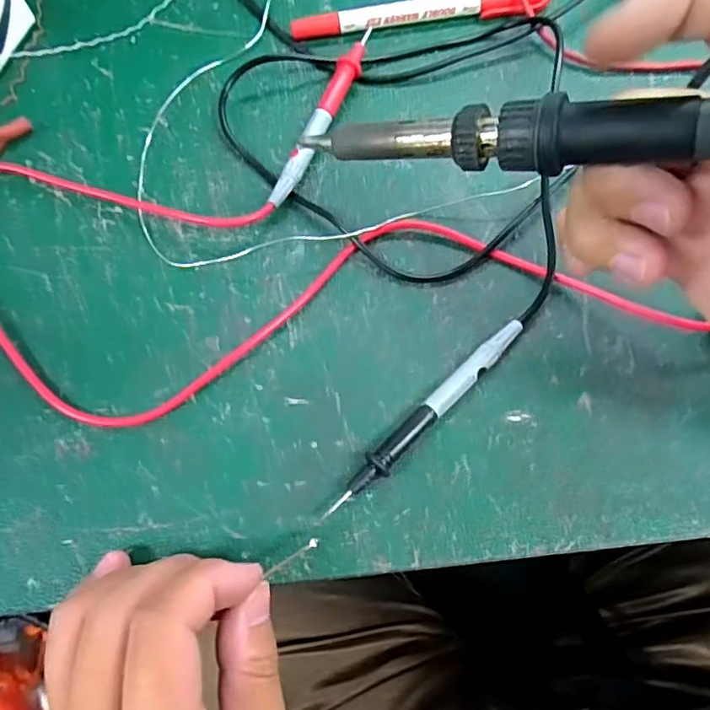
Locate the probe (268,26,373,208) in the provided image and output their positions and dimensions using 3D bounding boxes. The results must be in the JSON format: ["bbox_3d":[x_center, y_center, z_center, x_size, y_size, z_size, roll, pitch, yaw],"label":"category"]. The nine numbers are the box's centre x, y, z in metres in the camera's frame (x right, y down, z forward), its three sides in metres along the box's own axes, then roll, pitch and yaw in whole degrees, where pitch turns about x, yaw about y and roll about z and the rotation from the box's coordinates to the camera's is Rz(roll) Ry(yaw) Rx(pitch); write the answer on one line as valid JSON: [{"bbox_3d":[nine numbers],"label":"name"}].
[{"bbox_3d":[-0.015,-0.117,0.292,0.012,0.013,0.109,20,74,8],"label":"probe"}]

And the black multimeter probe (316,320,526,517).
[{"bbox_3d":[0.031,0.025,0.246,0.111,0.011,0.010,-43,76,-11],"label":"black multimeter probe"}]

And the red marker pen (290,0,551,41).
[{"bbox_3d":[0.035,-0.181,0.313,0.137,0.012,0.014,-7,73,-1],"label":"red marker pen"}]

